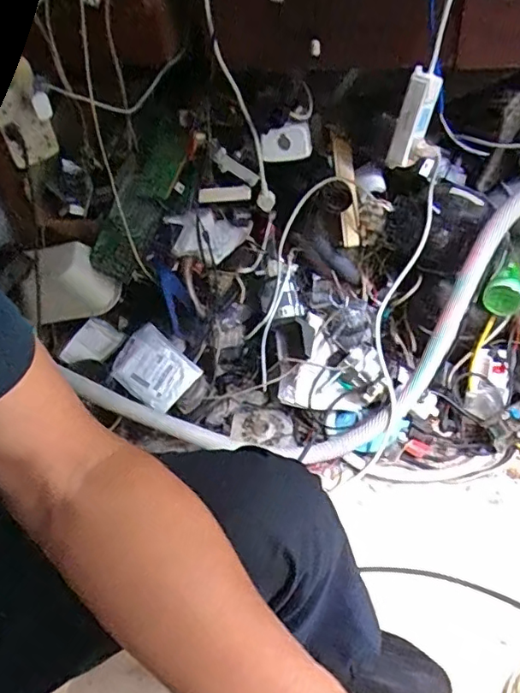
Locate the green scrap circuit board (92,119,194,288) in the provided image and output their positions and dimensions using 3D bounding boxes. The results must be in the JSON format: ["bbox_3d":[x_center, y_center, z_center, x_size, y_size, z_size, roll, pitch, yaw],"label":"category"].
[{"bbox_3d":[-0.212,-0.255,0.960,0.091,0.287,0.018,29,14,7],"label":"green scrap circuit board"}]

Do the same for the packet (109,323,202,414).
[{"bbox_3d":[-0.206,0.043,1.065,0.145,0.017,0.117,41,82,5],"label":"packet"}]

